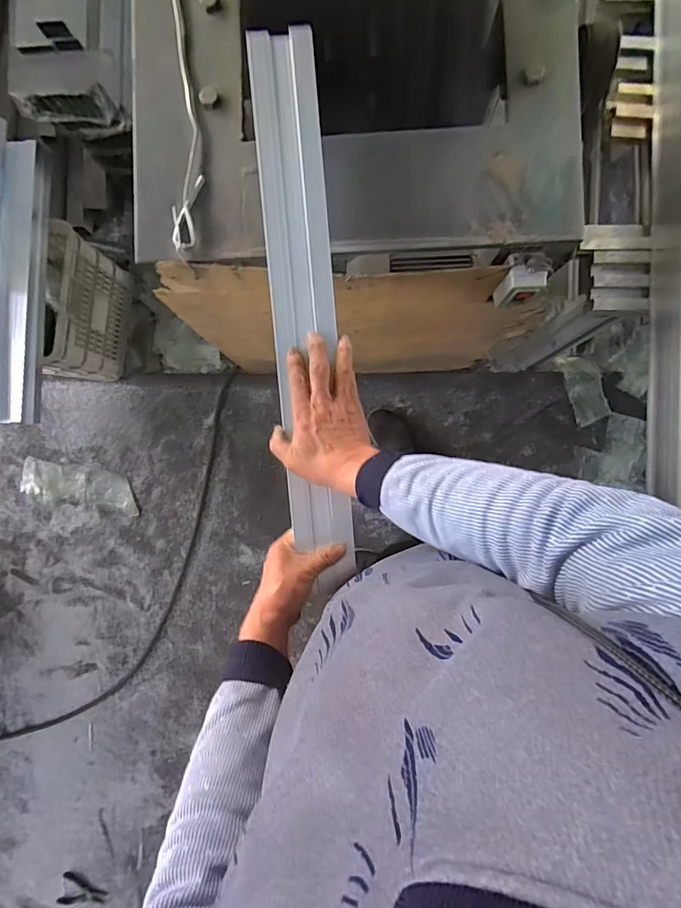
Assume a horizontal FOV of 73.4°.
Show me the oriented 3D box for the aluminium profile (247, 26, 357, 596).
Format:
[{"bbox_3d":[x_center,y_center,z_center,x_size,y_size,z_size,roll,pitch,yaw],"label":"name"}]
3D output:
[{"bbox_3d":[-0.045,-0.168,0.571,0.078,0.015,0.676,-5,93,6],"label":"aluminium profile"}]

